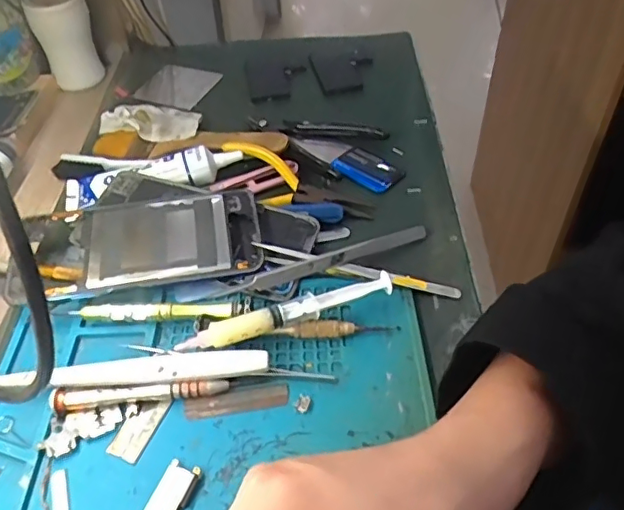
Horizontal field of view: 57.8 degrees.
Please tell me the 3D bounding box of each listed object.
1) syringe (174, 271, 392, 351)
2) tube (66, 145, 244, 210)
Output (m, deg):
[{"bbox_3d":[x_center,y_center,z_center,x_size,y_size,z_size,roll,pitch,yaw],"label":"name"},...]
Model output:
[{"bbox_3d":[-0.014,0.036,0.333,0.127,0.021,0.017,-14,47,-9],"label":"syringe"},{"bbox_3d":[-0.124,-0.063,0.436,0.136,0.024,0.035,-9,47,-4],"label":"tube"}]

